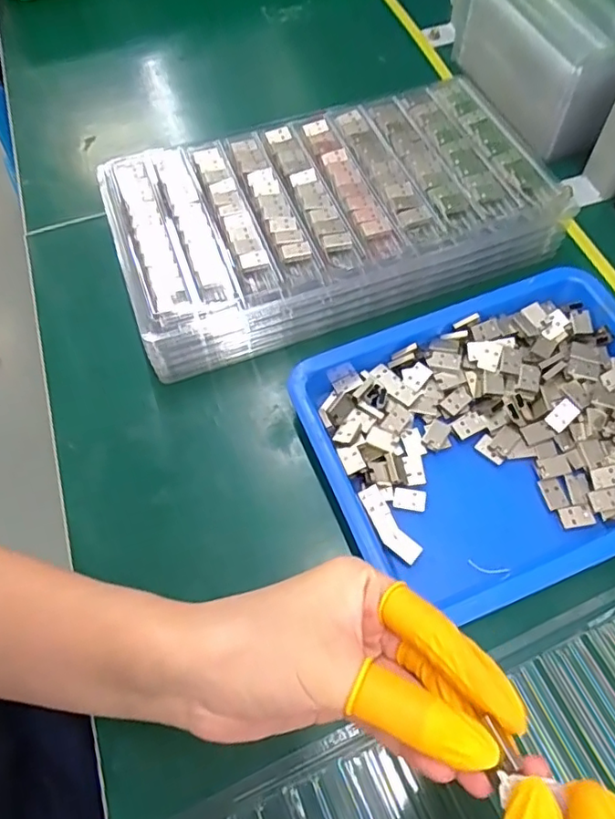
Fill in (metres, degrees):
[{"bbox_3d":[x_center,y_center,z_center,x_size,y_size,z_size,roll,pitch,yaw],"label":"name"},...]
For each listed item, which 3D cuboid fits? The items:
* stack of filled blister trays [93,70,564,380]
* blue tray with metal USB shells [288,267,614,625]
[{"bbox_3d":[0.013,-0.141,0.413,0.293,0.052,0.161,-20,62,-7],"label":"stack of filled blister trays"},{"bbox_3d":[0.120,0.012,0.340,0.223,0.029,0.170,-21,63,-8],"label":"blue tray with metal USB shells"}]

